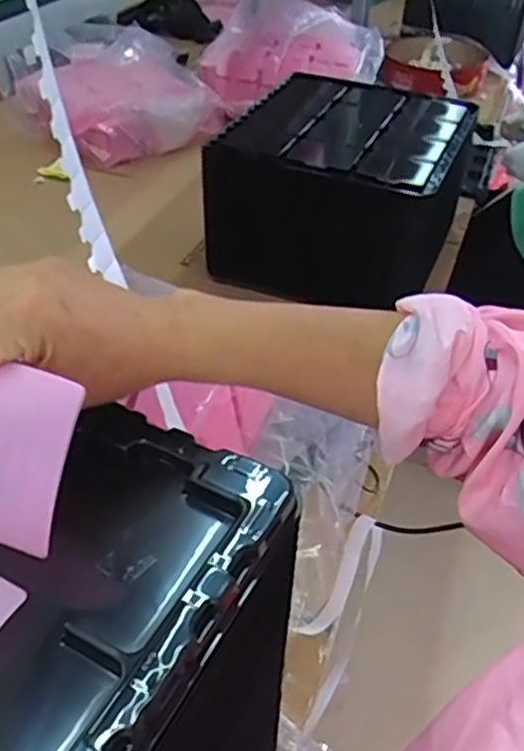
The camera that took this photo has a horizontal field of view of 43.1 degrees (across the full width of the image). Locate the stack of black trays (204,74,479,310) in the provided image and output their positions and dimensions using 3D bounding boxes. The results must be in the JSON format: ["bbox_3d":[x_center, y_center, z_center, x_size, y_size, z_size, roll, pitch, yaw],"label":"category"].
[{"bbox_3d":[0.147,-0.316,1.133,0.359,0.251,0.363,18,44,16],"label":"stack of black trays"}]

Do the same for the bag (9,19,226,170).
[{"bbox_3d":[-0.329,-0.635,1.483,0.390,0.152,0.350,-19,46,-22],"label":"bag"}]

